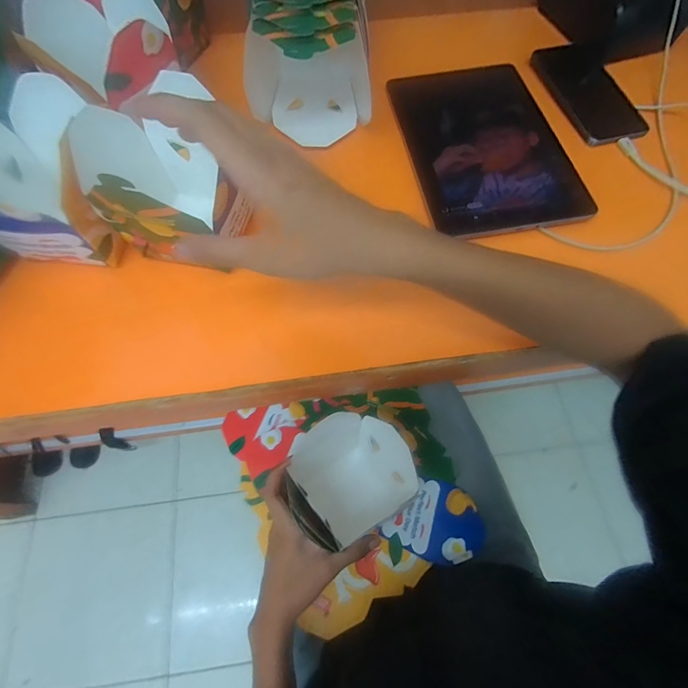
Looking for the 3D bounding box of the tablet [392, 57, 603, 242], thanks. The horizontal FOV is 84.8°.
[{"bbox_3d":[0.155,-0.226,0.414,0.164,0.015,0.239,-10,66,-4],"label":"tablet"}]

